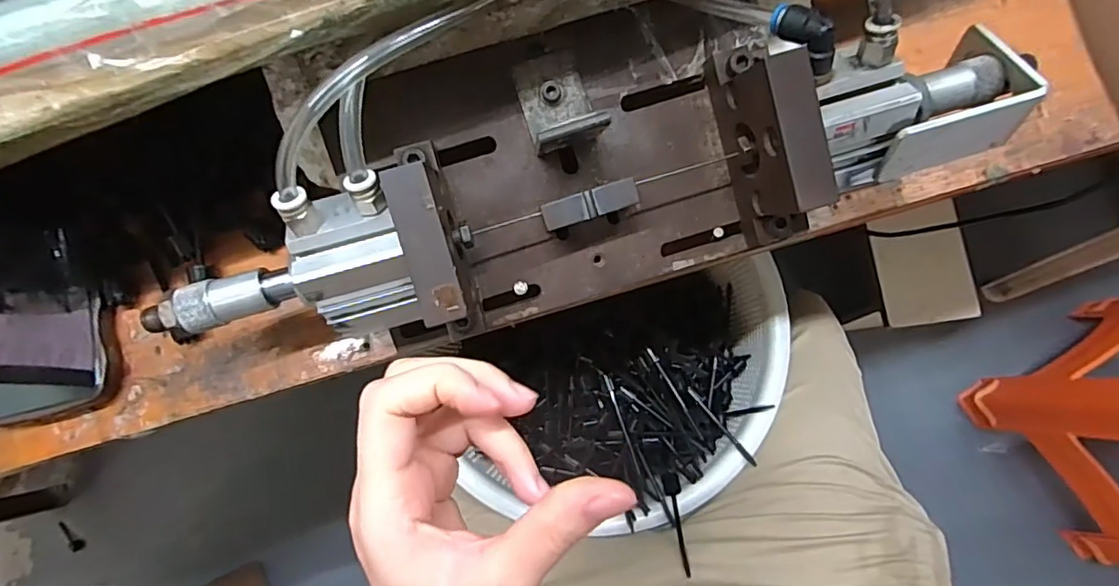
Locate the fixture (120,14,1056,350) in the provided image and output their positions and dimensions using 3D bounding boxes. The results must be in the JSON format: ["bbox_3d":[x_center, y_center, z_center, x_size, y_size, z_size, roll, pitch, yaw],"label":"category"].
[{"bbox_3d":[0.011,-0.077,0.290,0.434,0.090,0.145,-17,80,-2],"label":"fixture"}]

